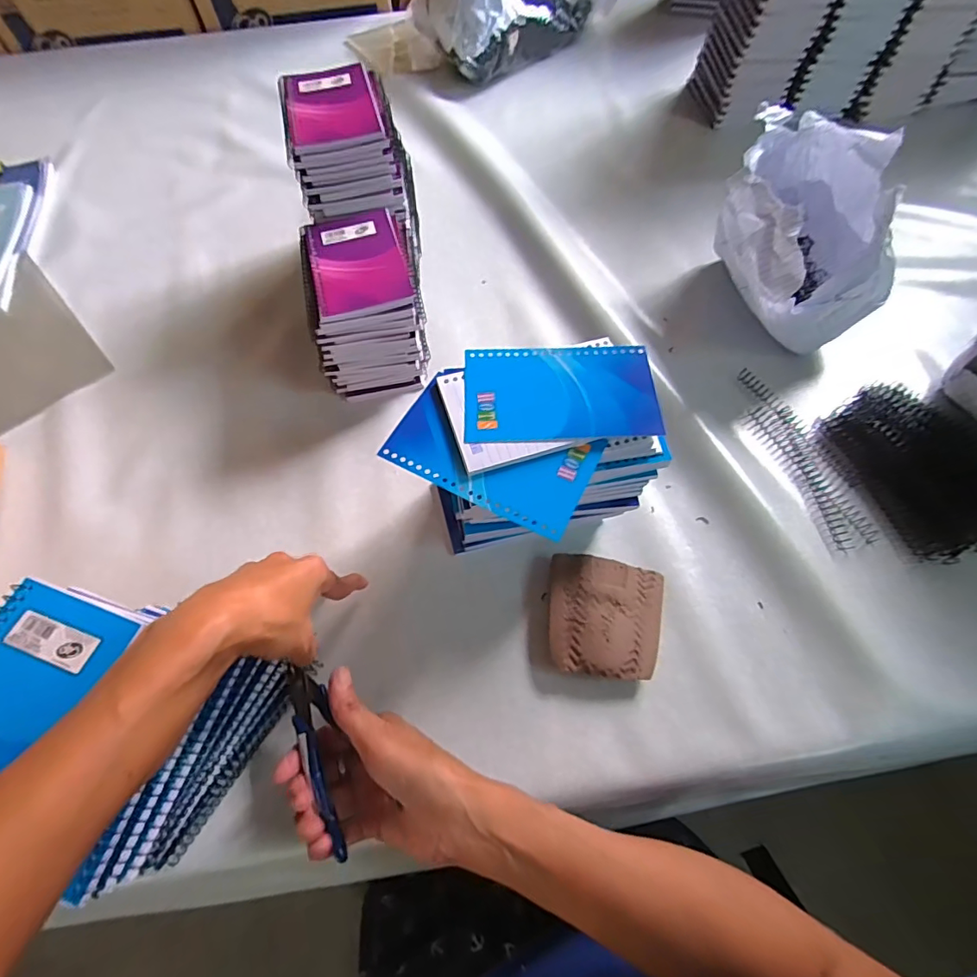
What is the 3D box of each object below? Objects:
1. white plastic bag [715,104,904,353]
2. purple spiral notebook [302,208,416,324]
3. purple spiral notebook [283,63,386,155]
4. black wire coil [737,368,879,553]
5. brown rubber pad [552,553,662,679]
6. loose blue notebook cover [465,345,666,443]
[{"bbox_3d":[0.305,-0.251,0.506,0.140,0.149,0.216,-7,62,-2],"label":"white plastic bag"},{"bbox_3d":[-0.120,-0.209,0.459,0.083,0.010,0.135,-15,62,-6],"label":"purple spiral notebook"},{"bbox_3d":[-0.148,-0.360,0.477,0.082,0.011,0.124,-13,62,-5],"label":"purple spiral notebook"},{"bbox_3d":[0.286,-0.035,0.470,0.038,0.011,0.193,-17,63,-7],"label":"black wire coil"},{"bbox_3d":[0.092,0.101,0.399,0.087,0.022,0.091,5,62,5],"label":"brown rubber pad"},{"bbox_3d":[0.049,-0.066,0.347,0.128,0.004,0.077,-1,62,-1],"label":"loose blue notebook cover"}]

